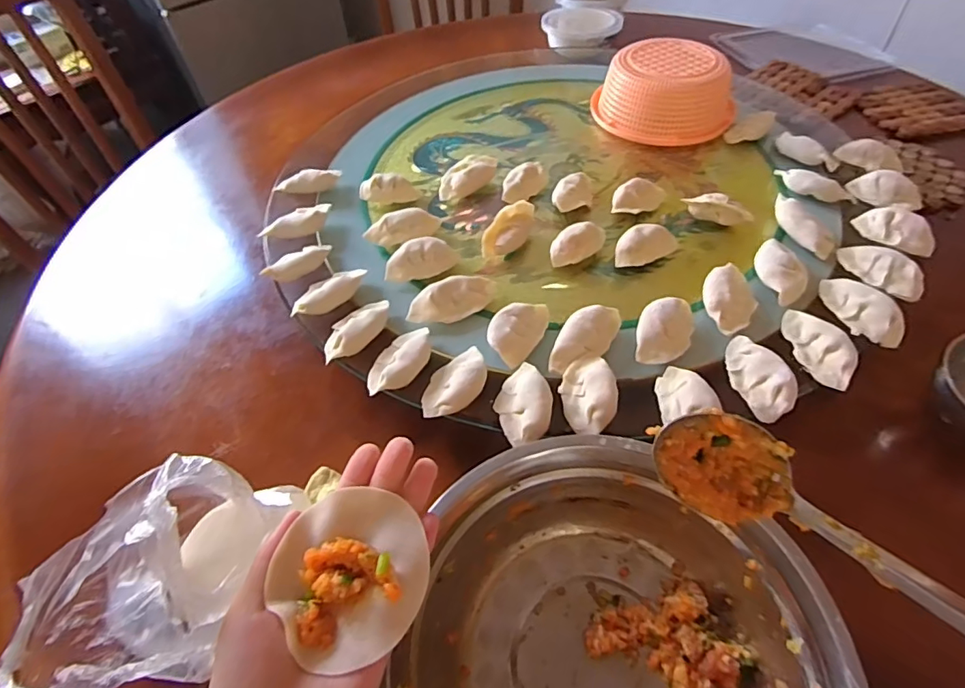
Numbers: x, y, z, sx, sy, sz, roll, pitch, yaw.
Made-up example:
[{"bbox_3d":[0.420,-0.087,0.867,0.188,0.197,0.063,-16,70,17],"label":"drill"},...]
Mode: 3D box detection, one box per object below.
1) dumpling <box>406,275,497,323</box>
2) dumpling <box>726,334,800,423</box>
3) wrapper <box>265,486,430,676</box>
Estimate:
[{"bbox_3d":[-0.026,-0.041,0.457,0.082,0.019,0.034,-25,53,-16],"label":"dumpling"},{"bbox_3d":[0.208,0.022,0.393,0.035,0.021,0.070,-14,51,-8],"label":"dumpling"},{"bbox_3d":[-0.064,0.110,0.247,0.069,0.020,0.072,-2,51,2],"label":"wrapper"}]

